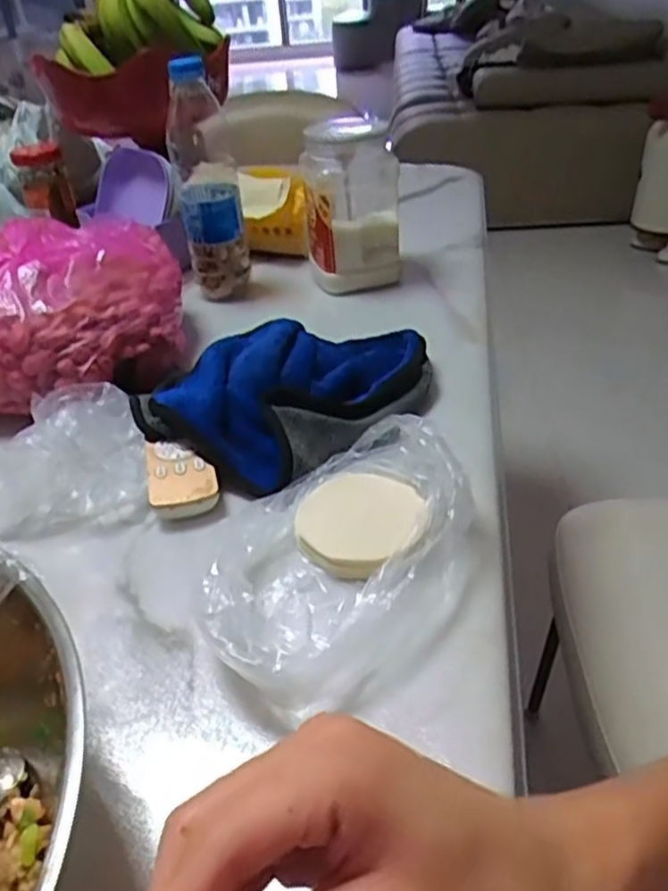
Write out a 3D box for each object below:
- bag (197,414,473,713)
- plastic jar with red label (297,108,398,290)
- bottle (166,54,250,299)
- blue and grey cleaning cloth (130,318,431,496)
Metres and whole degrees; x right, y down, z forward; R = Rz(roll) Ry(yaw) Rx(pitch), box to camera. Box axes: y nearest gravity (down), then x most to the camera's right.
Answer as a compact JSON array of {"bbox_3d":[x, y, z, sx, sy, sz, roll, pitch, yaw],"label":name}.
[{"bbox_3d":[0.004,0.060,0.401,0.181,0.053,0.134,-30,43,-29],"label":"bag"},{"bbox_3d":[0.020,-0.244,0.716,0.093,0.162,0.084,-5,36,1],"label":"plastic jar with red label"},{"bbox_3d":[-0.125,-0.259,0.690,0.062,0.209,0.064,-11,37,-7],"label":"bottle"},{"bbox_3d":[-0.033,-0.055,0.554,0.176,0.044,0.228,23,45,33],"label":"blue and grey cleaning cloth"}]

